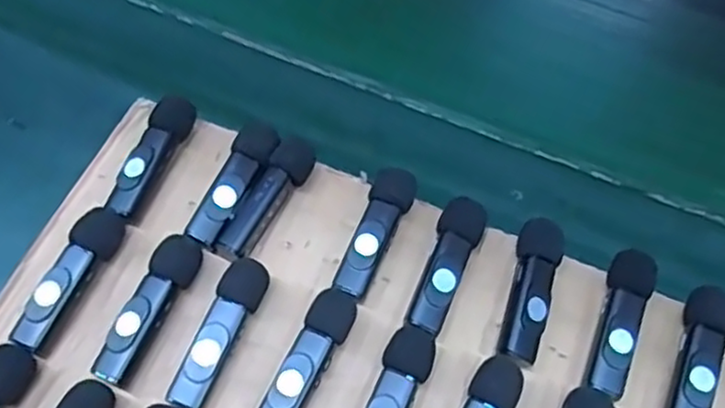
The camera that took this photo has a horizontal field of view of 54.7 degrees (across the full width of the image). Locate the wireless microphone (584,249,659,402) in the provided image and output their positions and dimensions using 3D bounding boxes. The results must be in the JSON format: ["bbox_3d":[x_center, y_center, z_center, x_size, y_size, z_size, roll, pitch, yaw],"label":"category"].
[{"bbox_3d":[0.109,0.051,0.298,0.018,0.018,0.064,20,59,6],"label":"wireless microphone"}]

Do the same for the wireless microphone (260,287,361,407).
[{"bbox_3d":[-0.023,0.065,0.283,0.017,0.016,0.064,26,60,10],"label":"wireless microphone"}]

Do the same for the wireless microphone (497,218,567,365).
[{"bbox_3d":[0.072,0.036,0.302,0.019,0.018,0.065,20,59,6],"label":"wireless microphone"}]

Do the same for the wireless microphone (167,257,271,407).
[{"bbox_3d":[-0.058,0.053,0.286,0.017,0.016,0.064,22,60,7],"label":"wireless microphone"}]

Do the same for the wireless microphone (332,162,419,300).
[{"bbox_3d":[0.006,0.014,0.312,0.018,0.016,0.063,22,60,7],"label":"wireless microphone"}]

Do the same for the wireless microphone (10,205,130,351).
[{"bbox_3d":[-0.123,0.030,0.295,0.015,0.017,0.065,25,62,9],"label":"wireless microphone"}]

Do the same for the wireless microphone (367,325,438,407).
[{"bbox_3d":[0.011,0.080,0.277,0.019,0.017,0.065,21,60,7],"label":"wireless microphone"}]

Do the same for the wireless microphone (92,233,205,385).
[{"bbox_3d":[-0.088,0.043,0.291,0.016,0.015,0.066,25,60,9],"label":"wireless microphone"}]

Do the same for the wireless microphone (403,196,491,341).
[{"bbox_3d":[0.036,0.026,0.305,0.019,0.016,0.065,25,60,9],"label":"wireless microphone"}]

